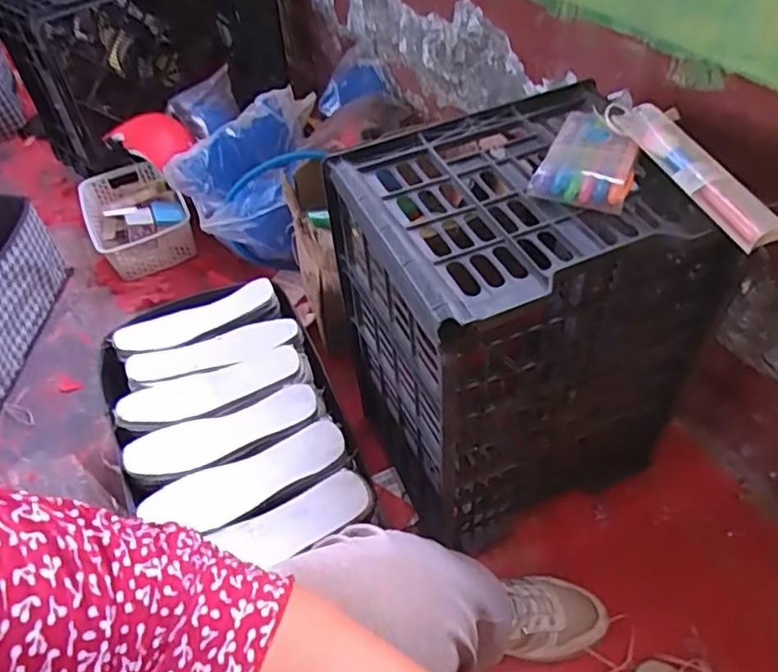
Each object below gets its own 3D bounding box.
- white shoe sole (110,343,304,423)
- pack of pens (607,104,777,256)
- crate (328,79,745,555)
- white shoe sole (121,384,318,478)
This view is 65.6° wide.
[{"bbox_3d":[-0.231,0.063,0.784,0.226,0.018,0.073,-18,51,-11],"label":"white shoe sole"},{"bbox_3d":[0.264,-0.150,0.533,0.043,0.030,0.195,-18,51,-11],"label":"pack of pens"},{"bbox_3d":[0.150,0.003,0.735,0.322,0.451,0.263,-21,50,-13],"label":"crate"},{"bbox_3d":[-0.202,0.116,0.734,0.229,0.025,0.067,-16,50,-9],"label":"white shoe sole"}]

